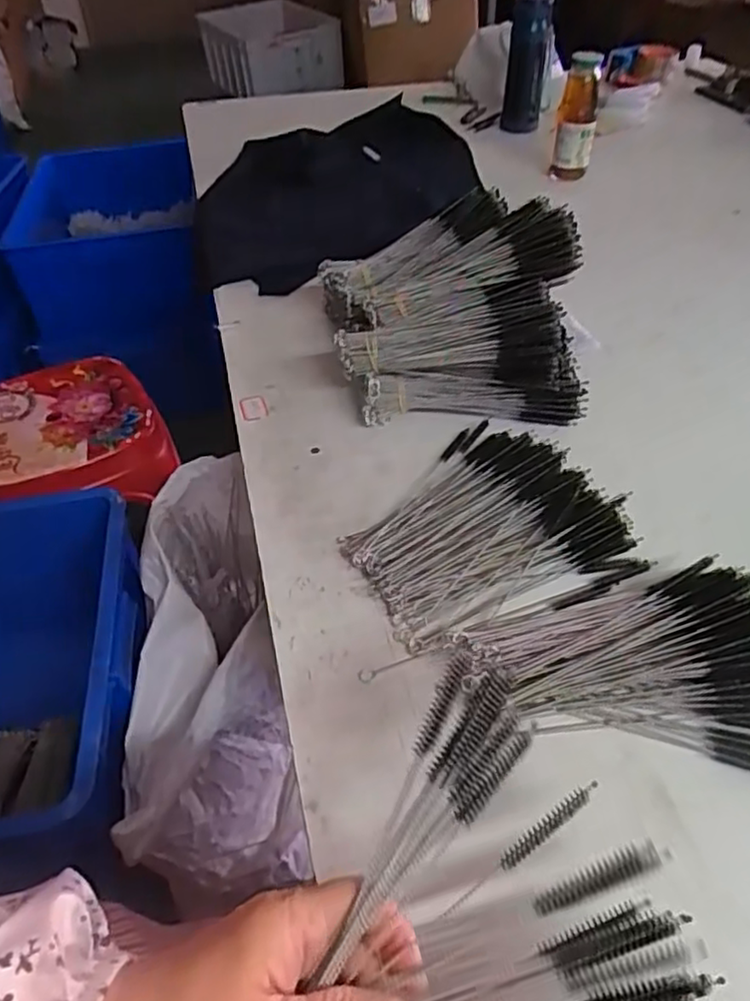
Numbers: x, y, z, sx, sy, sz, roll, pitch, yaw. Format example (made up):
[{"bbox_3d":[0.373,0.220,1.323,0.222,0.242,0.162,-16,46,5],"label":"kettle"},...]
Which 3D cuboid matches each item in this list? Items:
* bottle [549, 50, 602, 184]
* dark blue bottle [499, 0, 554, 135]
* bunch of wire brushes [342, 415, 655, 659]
[{"bbox_3d":[0.303,-0.568,1.025,0.057,0.182,0.052,9,45,12],"label":"bottle"},{"bbox_3d":[0.264,-0.748,1.186,0.073,0.211,0.061,5,44,8],"label":"dark blue bottle"},{"bbox_3d":[0.080,0.015,0.535,0.197,0.032,0.184,-19,46,-16],"label":"bunch of wire brushes"}]

